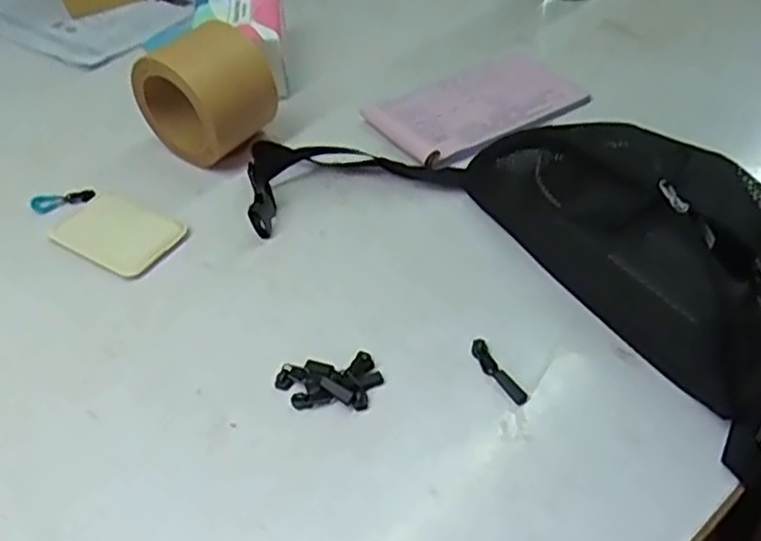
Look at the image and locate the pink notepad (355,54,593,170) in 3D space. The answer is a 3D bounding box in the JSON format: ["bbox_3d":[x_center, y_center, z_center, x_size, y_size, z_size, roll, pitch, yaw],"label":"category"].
[{"bbox_3d":[0.088,-0.156,0.651,0.174,0.028,0.128,-24,48,-18],"label":"pink notepad"}]

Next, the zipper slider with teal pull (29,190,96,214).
[{"bbox_3d":[-0.277,-0.061,0.612,0.054,0.010,0.013,-9,45,-3],"label":"zipper slider with teal pull"}]

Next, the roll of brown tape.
[{"bbox_3d":[-0.154,-0.155,0.623,0.108,0.103,0.074,23,52,25],"label":"roll of brown tape"}]

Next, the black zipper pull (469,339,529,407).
[{"bbox_3d":[0.076,0.066,0.460,0.013,0.006,0.056,-23,48,-16],"label":"black zipper pull"}]

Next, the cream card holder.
[{"bbox_3d":[-0.214,-0.031,0.575,0.101,0.009,0.066,22,52,25],"label":"cream card holder"}]

